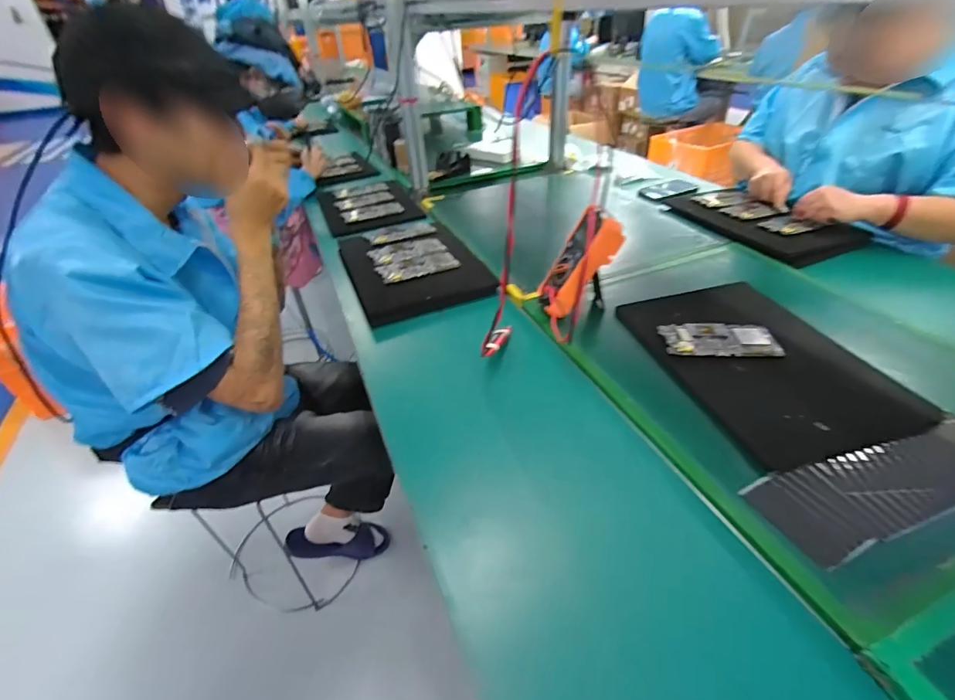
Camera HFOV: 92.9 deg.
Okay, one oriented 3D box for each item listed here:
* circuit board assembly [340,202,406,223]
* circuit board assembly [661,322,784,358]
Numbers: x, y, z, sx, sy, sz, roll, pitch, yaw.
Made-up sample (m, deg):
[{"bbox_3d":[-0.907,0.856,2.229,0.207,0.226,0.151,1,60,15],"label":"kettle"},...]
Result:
[{"bbox_3d":[-0.267,-0.352,1.155,0.152,0.013,0.061,-16,40,-16],"label":"circuit board assembly"},{"bbox_3d":[0.350,-0.018,0.660,0.151,0.009,0.074,2,38,8],"label":"circuit board assembly"}]

